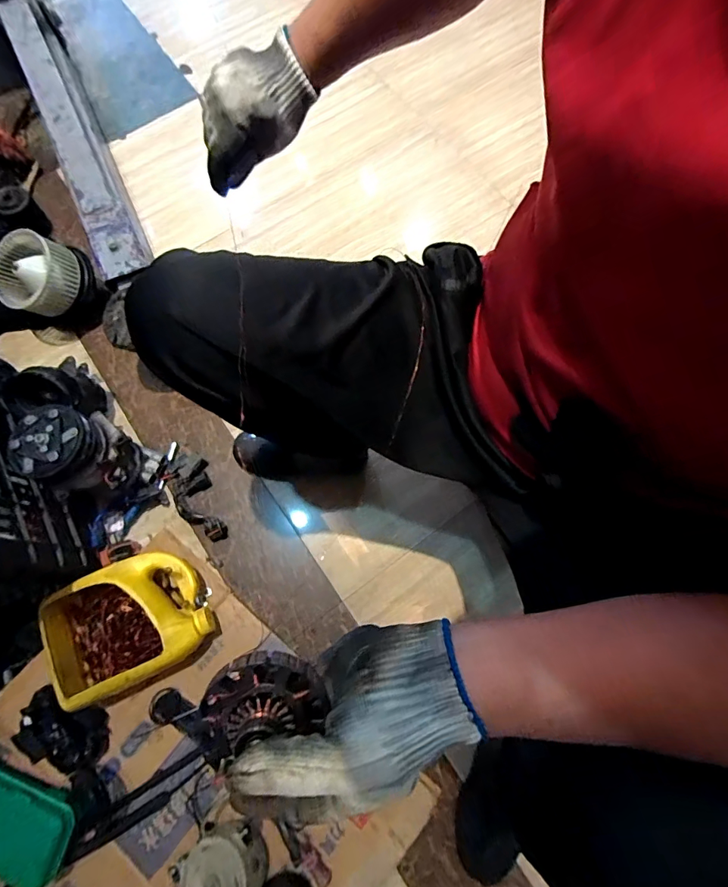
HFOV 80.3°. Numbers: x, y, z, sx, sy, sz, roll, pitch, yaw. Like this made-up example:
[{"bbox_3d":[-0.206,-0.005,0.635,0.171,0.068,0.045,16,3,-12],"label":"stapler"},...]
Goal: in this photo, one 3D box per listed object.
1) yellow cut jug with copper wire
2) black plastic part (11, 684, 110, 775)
[{"bbox_3d":[-0.377,0.288,0.700,0.235,0.094,0.180,-29,75,-8],"label":"yellow cut jug with copper wire"},{"bbox_3d":[-0.464,0.445,0.669,0.124,0.061,0.088,23,75,7],"label":"black plastic part"}]

